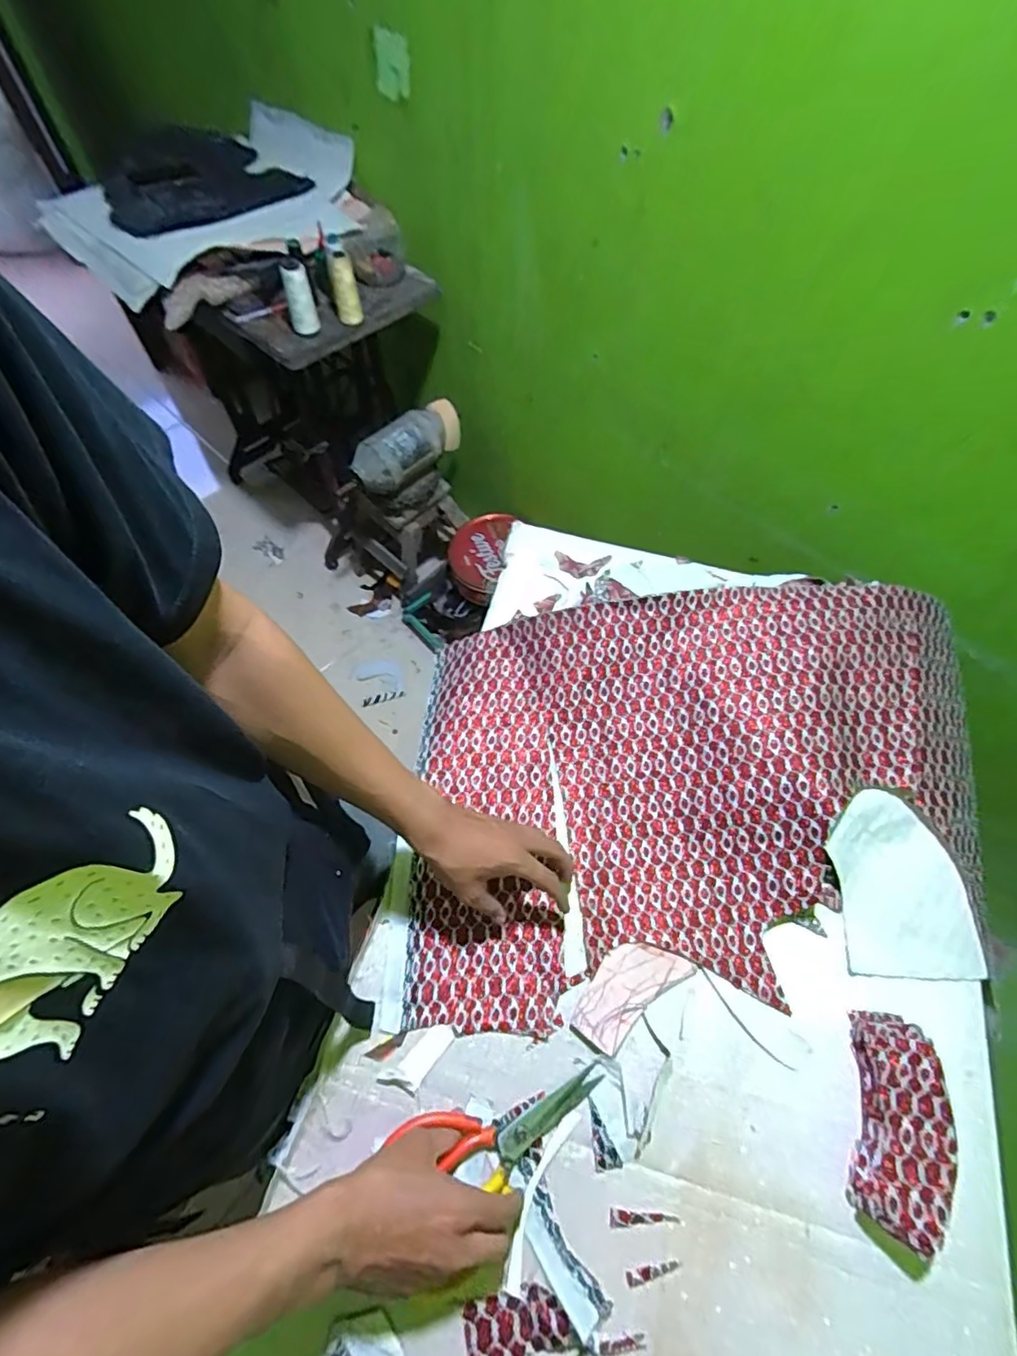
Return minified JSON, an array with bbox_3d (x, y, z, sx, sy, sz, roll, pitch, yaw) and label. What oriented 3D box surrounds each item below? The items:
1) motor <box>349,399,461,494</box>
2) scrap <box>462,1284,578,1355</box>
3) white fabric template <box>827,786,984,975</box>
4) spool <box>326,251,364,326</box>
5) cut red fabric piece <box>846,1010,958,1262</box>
[{"bbox_3d":[-0.228,-0.537,1.300,0.284,0.116,0.123,-35,69,-18],"label":"motor"},{"bbox_3d":[0.012,0.524,0.421,0.080,0.017,0.089,-10,63,-7],"label":"scrap"},{"bbox_3d":[0.403,0.211,0.577,0.130,0.017,0.180,-8,79,1],"label":"white fabric template"},{"bbox_3d":[-0.306,-0.731,1.050,0.048,0.114,0.048,-11,63,-8],"label":"spool"},{"bbox_3d":[0.338,0.385,0.486,0.066,0.047,0.155,17,63,6],"label":"cut red fabric piece"}]

